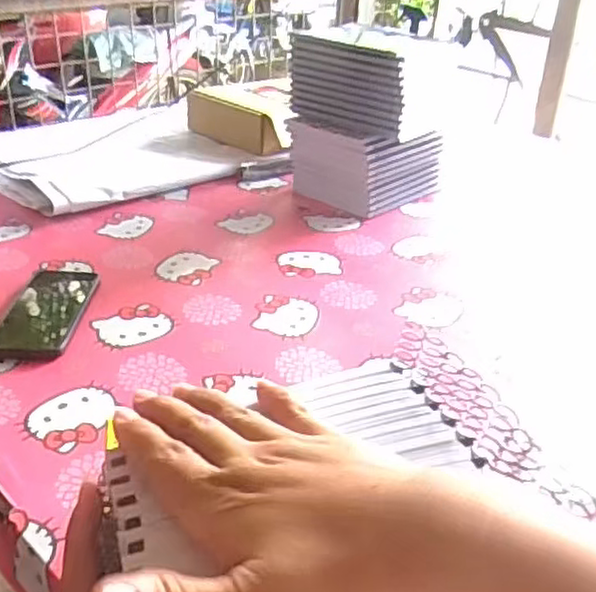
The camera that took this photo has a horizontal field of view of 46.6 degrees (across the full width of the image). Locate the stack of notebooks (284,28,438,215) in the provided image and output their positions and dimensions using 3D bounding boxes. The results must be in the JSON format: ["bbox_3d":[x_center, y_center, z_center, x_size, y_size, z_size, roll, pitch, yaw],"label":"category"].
[{"bbox_3d":[0.098,-0.274,1.038,0.190,0.237,0.166,28,38,36],"label":"stack of notebooks"}]

